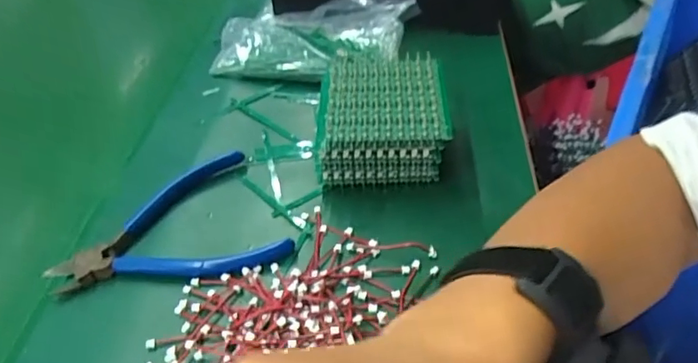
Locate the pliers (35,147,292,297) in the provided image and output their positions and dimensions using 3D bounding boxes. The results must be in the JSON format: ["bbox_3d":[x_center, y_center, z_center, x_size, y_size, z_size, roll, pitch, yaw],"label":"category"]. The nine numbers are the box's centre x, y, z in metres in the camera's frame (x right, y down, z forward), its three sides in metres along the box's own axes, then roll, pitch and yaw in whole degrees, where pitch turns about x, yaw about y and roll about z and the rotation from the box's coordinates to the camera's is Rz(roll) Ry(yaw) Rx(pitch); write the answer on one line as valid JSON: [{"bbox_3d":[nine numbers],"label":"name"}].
[{"bbox_3d":[-0.117,0.036,0.351,0.138,0.015,0.104,-24,45,-19],"label":"pliers"}]

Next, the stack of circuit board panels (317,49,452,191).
[{"bbox_3d":[0.025,-0.041,0.391,0.086,0.055,0.091,-1,42,5],"label":"stack of circuit board panels"}]

